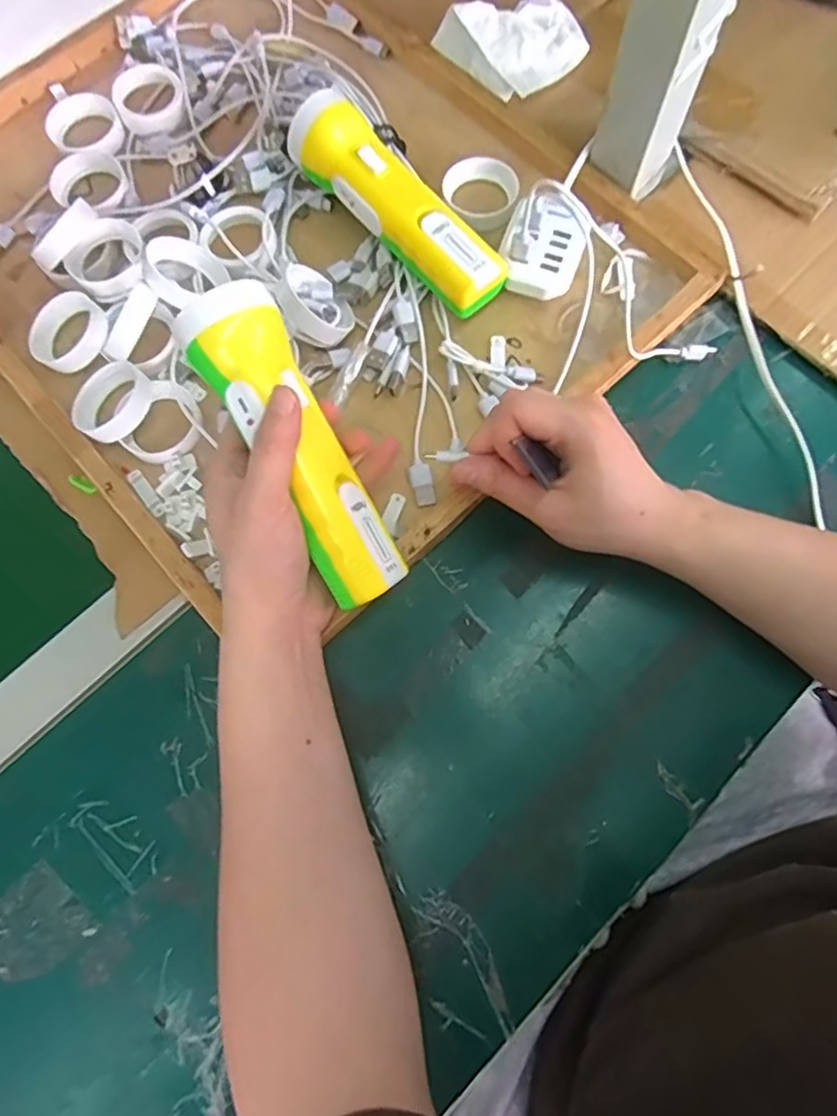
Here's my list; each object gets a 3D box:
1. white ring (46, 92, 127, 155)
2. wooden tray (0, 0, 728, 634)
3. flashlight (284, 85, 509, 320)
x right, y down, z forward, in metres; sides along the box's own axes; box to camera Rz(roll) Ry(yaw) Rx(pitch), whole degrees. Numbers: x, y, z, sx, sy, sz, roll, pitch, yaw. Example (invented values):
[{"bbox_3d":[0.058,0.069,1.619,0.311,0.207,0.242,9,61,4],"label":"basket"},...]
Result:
[{"bbox_3d":[-0.253,-0.330,0.482,0.052,0.020,0.052,-9,76,-2],"label":"white ring"},{"bbox_3d":[-0.110,-0.230,0.430,0.403,0.045,0.497,-42,79,-9],"label":"wooden tray"},{"bbox_3d":[-0.014,-0.231,0.418,0.049,0.053,0.181,-43,76,-11],"label":"flashlight"}]

